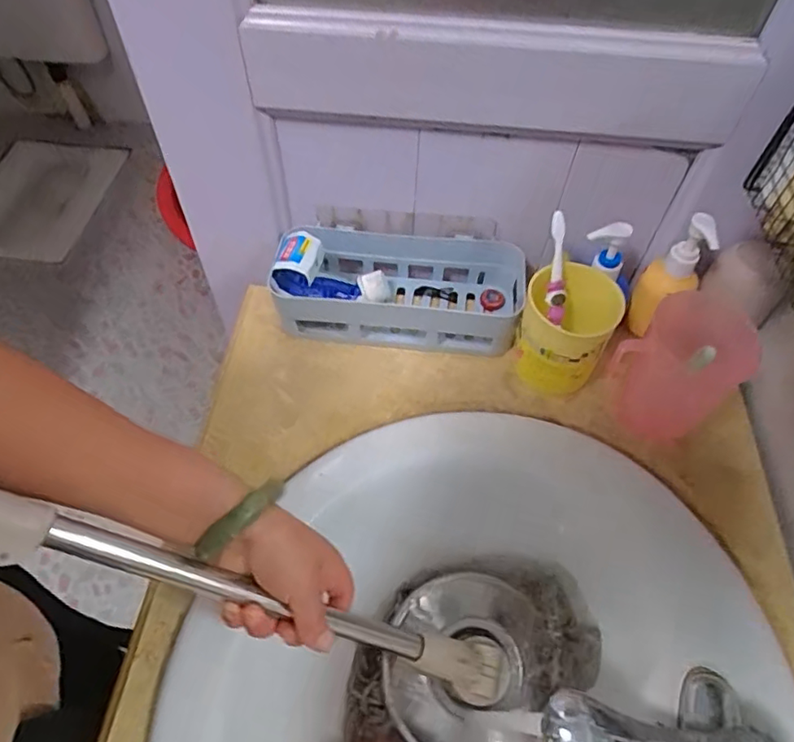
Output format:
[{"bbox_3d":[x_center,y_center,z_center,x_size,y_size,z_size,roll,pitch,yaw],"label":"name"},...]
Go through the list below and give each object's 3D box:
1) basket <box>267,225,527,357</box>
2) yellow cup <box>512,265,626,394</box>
[{"bbox_3d":[0.004,-0.088,0.581,0.243,0.088,0.103,7,55,3],"label":"basket"},{"bbox_3d":[0.156,-0.039,0.538,0.078,0.093,0.082,1,55,-1],"label":"yellow cup"}]

